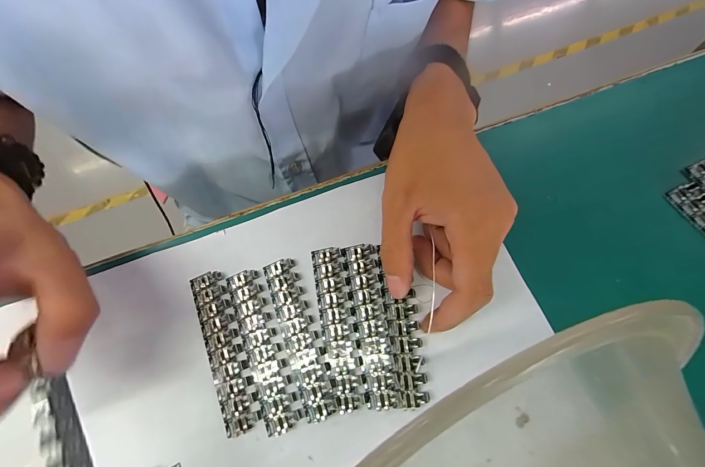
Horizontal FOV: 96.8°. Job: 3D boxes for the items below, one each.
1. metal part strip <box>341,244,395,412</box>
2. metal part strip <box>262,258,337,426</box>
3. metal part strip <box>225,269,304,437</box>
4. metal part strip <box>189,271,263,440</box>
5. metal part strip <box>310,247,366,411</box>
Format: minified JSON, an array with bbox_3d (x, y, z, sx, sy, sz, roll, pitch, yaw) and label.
[{"bbox_3d":[0.012,0.061,0.218,0.024,0.005,0.109,-9,69,0],"label":"metal part strip"},{"bbox_3d":[-0.037,0.070,0.218,0.025,0.004,0.109,-20,69,-5],"label":"metal part strip"},{"bbox_3d":[-0.064,0.078,0.217,0.024,0.004,0.109,-22,69,-5],"label":"metal part strip"},{"bbox_3d":[-0.090,0.079,0.218,0.024,0.004,0.109,-22,69,-5],"label":"metal part strip"},{"bbox_3d":[-0.011,0.063,0.220,0.022,0.006,0.109,-11,69,-1],"label":"metal part strip"}]

